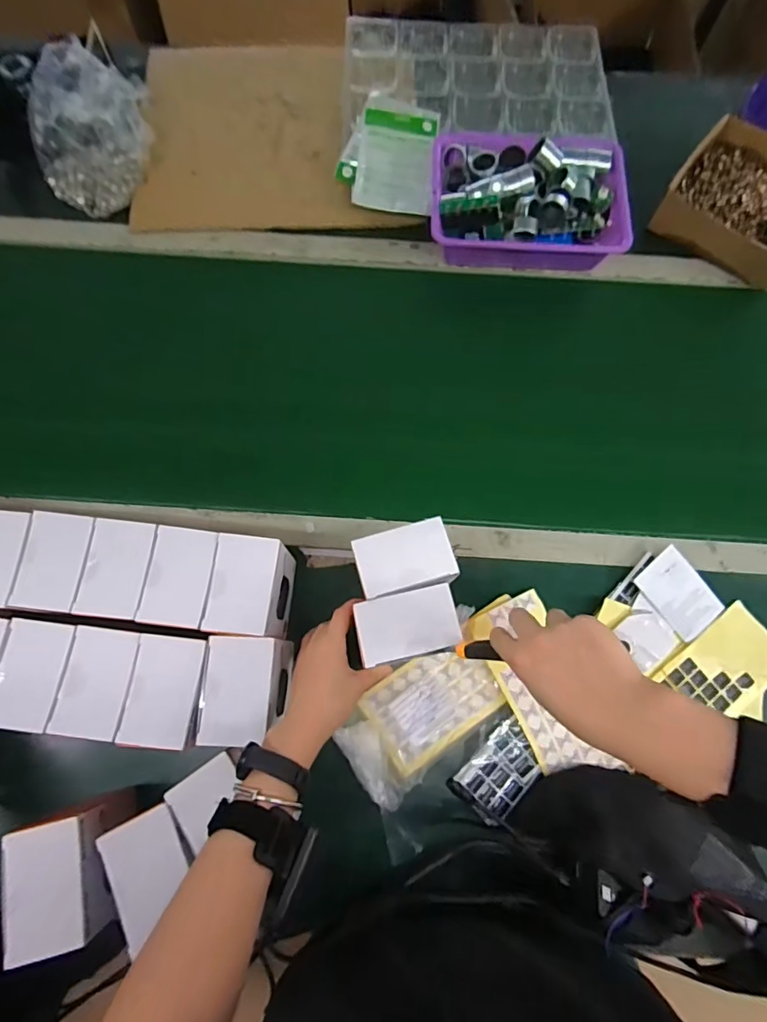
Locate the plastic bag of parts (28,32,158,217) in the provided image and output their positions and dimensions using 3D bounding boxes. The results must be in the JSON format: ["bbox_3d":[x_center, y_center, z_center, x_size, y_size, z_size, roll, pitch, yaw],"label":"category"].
[{"bbox_3d":[-0.449,-0.587,0.743,0.175,0.112,0.234,-15,73,-6],"label":"plastic bag of parts"}]

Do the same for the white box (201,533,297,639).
[{"bbox_3d":[-0.141,0.089,0.539,0.068,0.111,0.100,3,72,-1],"label":"white box"}]

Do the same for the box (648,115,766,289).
[{"bbox_3d":[0.554,-0.472,0.750,0.215,0.061,0.231,34,76,9],"label":"box"}]

